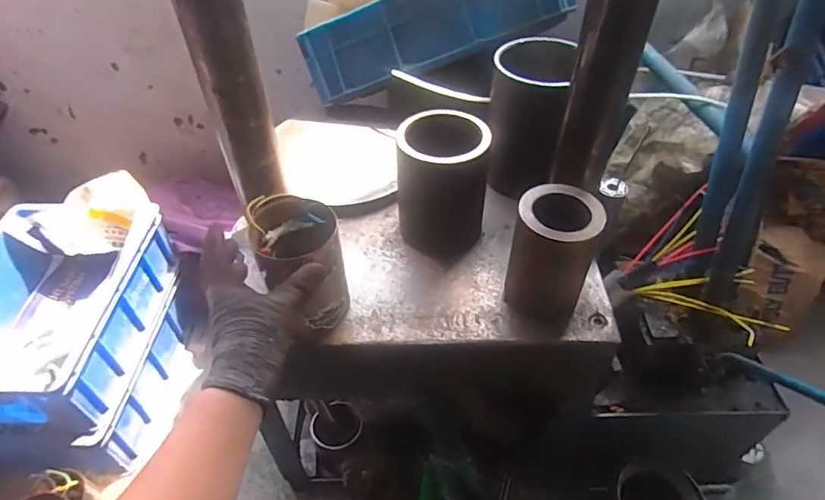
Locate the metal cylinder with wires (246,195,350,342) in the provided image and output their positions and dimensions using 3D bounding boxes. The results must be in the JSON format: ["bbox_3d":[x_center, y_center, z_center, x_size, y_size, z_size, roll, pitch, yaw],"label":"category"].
[{"bbox_3d":[-0.124,0.025,0.572,0.092,0.131,0.074,21,50,20],"label":"metal cylinder with wires"}]

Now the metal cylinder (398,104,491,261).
[{"bbox_3d":[0.038,-0.081,0.646,0.103,0.155,0.095,1,46,3],"label":"metal cylinder"}]

